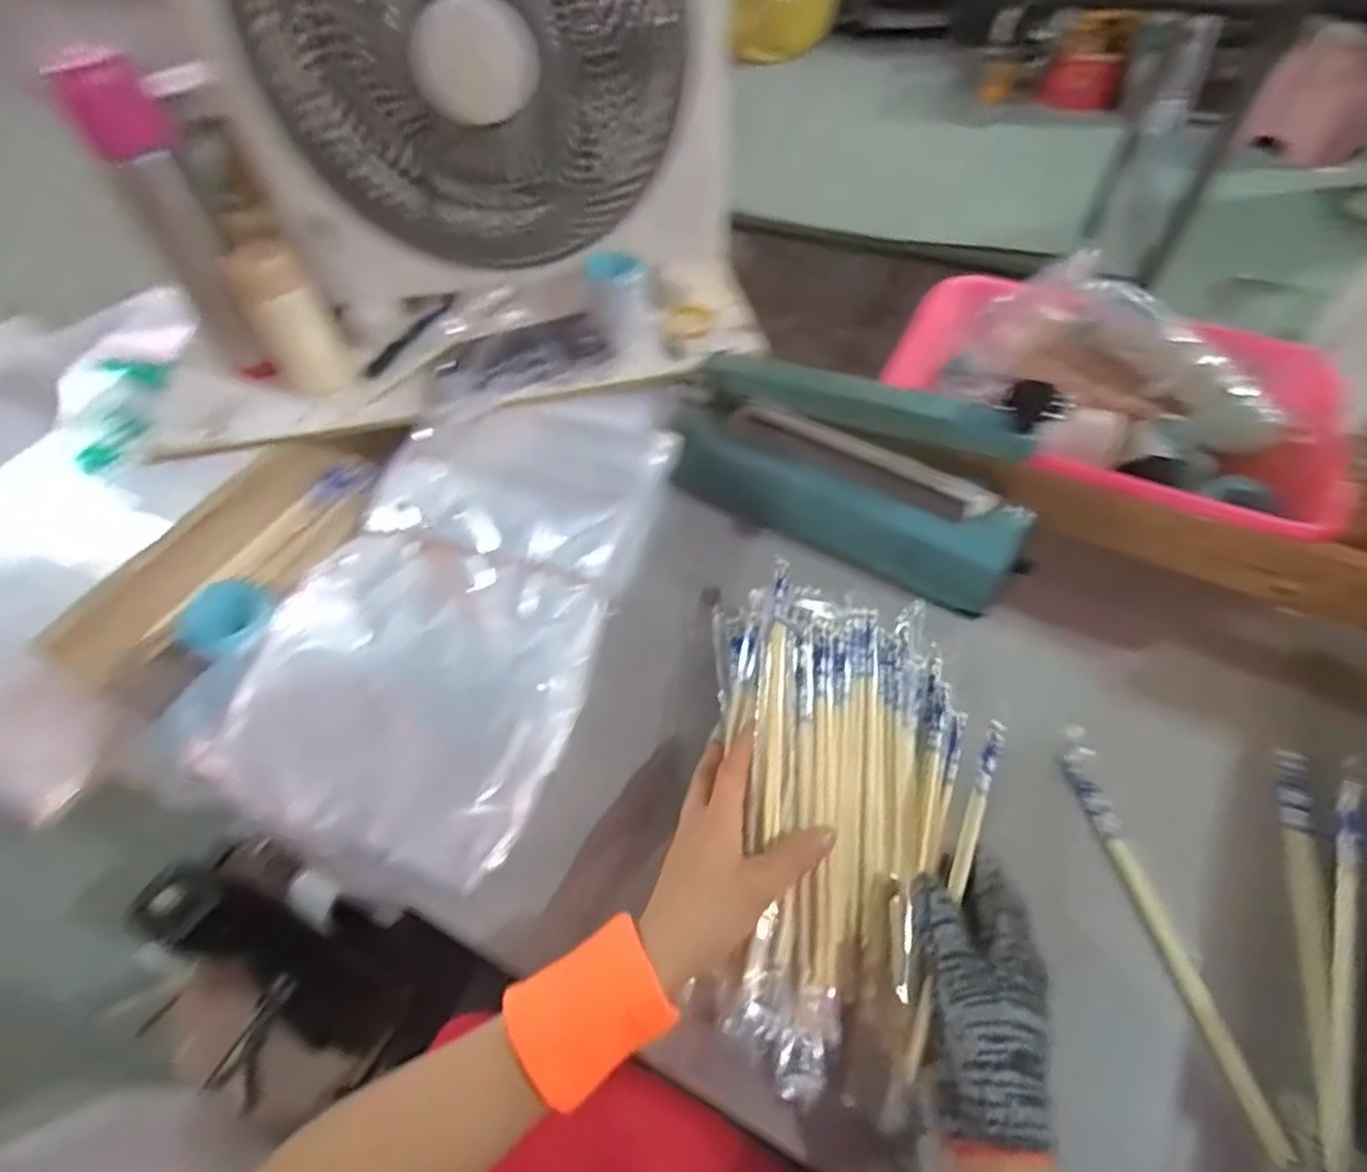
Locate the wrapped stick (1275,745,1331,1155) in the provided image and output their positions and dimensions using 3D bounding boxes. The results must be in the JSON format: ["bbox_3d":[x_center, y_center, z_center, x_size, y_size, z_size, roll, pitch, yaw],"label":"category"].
[{"bbox_3d":[0.378,0.201,0.417,0.017,0.012,0.219,19,58,14],"label":"wrapped stick"}]

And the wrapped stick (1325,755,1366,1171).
[{"bbox_3d":[0.387,0.207,0.400,0.010,0.014,0.243,25,59,17],"label":"wrapped stick"}]

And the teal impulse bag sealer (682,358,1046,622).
[{"bbox_3d":[0.130,-0.097,0.561,0.302,0.154,0.077,24,59,17],"label":"teal impulse bag sealer"}]

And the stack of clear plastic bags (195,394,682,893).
[{"bbox_3d":[-0.165,-0.007,0.545,0.236,0.055,0.420,17,62,10],"label":"stack of clear plastic bags"}]

